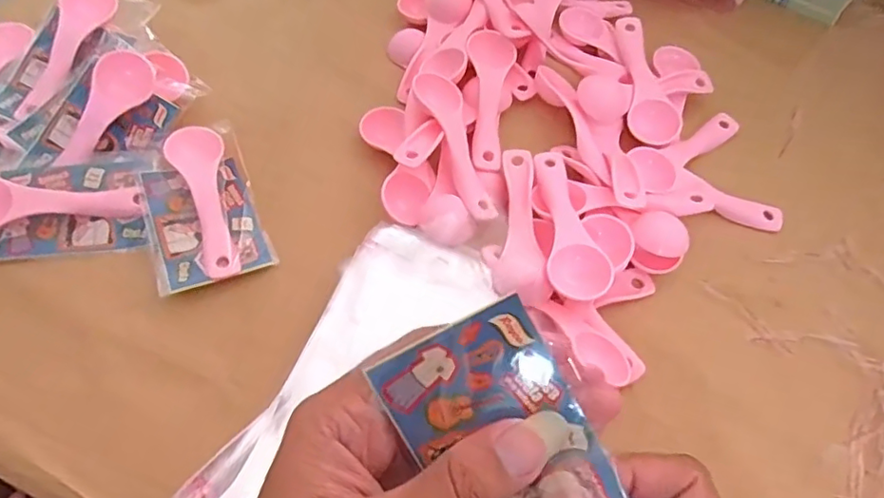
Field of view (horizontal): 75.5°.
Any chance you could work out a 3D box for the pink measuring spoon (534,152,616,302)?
[{"bbox_3d":[0.078,-0.018,0.346,0.035,0.016,0.111,1,61,-2],"label":"pink measuring spoon"}]

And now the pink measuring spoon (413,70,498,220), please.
[{"bbox_3d":[0.007,-0.069,0.370,0.031,0.023,0.108,-11,62,-9],"label":"pink measuring spoon"}]

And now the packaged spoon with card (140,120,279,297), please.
[{"bbox_3d":[-0.155,-0.029,0.362,0.066,0.013,0.111,-20,64,-13],"label":"packaged spoon with card"}]

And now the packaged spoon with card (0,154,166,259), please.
[{"bbox_3d":[-0.237,-0.030,0.350,0.112,0.023,0.063,-7,62,-7],"label":"packaged spoon with card"}]

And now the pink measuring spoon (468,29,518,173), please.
[{"bbox_3d":[0.034,-0.106,0.394,0.032,0.013,0.118,3,61,-1],"label":"pink measuring spoon"}]

